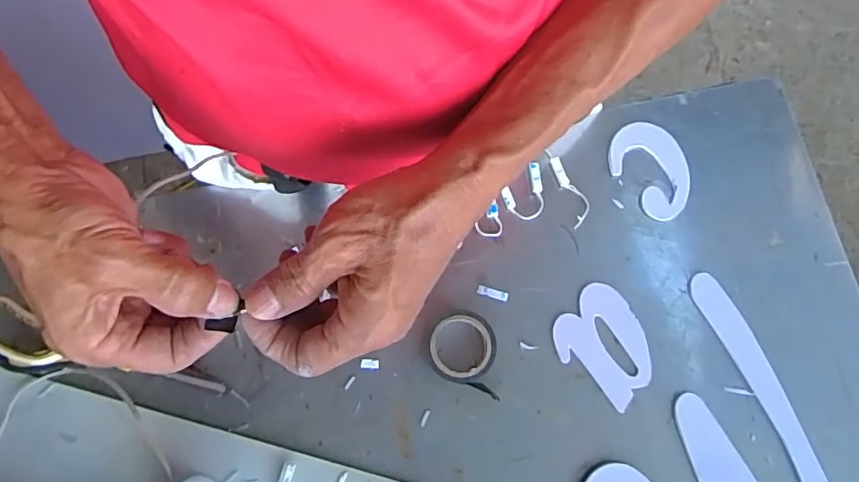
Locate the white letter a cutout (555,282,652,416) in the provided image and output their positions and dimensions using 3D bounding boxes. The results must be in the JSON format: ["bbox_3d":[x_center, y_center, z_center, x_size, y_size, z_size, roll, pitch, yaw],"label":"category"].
[{"bbox_3d":[0.147,0.083,0.459,0.083,0.004,0.069,43,79,8],"label":"white letter a cutout"}]

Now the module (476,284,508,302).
[{"bbox_3d":[0.053,0.043,0.466,0.026,0.004,0.008,16,77,2],"label":"module"}]

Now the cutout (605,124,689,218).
[{"bbox_3d":[0.196,-0.064,0.490,0.058,0.009,0.086,-38,81,-10],"label":"cutout"}]

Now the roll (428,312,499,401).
[{"bbox_3d":[0.026,0.091,0.446,0.053,0.021,0.067,0,77,-2],"label":"roll"}]

